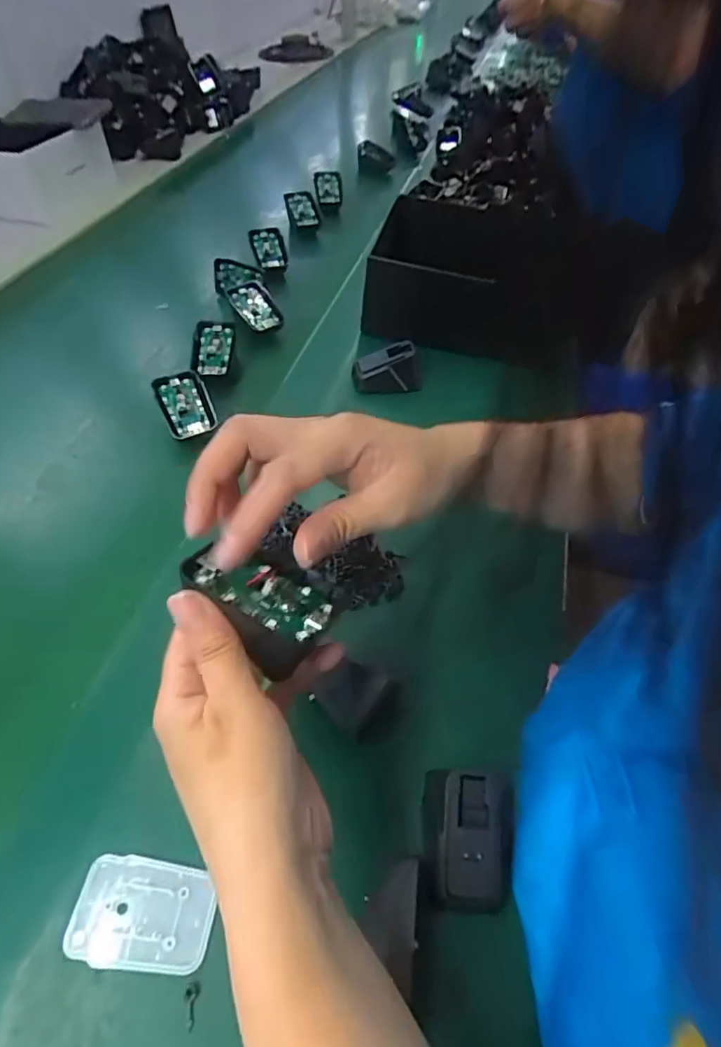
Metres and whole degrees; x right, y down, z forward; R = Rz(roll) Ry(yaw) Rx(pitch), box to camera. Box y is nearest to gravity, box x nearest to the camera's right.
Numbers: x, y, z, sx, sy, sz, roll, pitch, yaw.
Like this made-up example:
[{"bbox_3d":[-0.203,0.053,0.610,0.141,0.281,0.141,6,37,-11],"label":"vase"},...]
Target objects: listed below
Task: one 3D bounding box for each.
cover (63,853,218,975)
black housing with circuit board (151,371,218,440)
[{"bbox_3d":[-0.111,0.200,0.274,0.068,0.007,0.045,5,50,1],"label":"cover"},{"bbox_3d":[-0.164,-0.112,0.498,0.045,0.012,0.068,-21,77,-15],"label":"black housing with circuit board"}]

